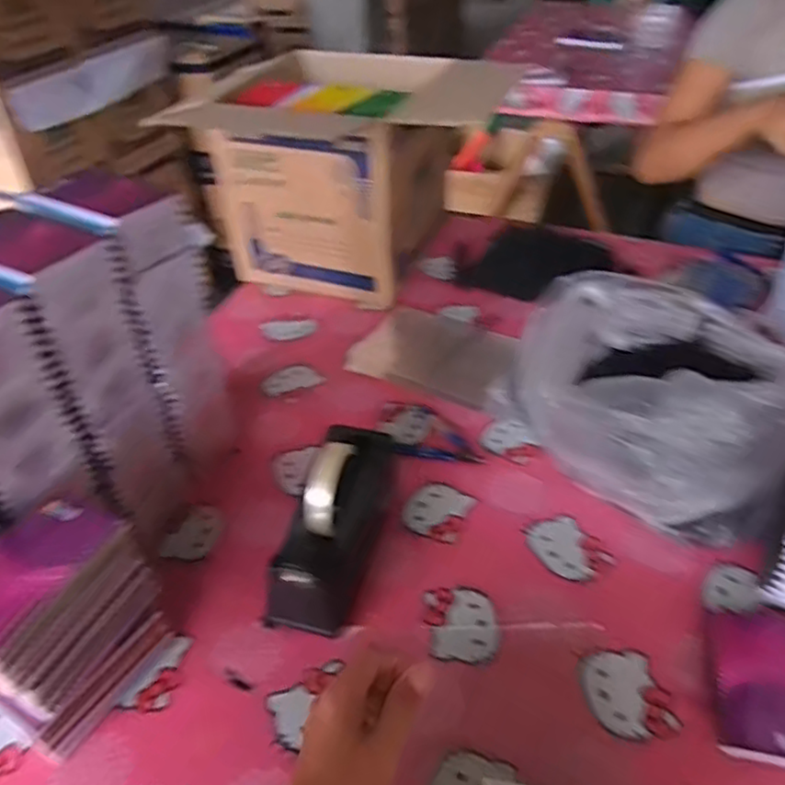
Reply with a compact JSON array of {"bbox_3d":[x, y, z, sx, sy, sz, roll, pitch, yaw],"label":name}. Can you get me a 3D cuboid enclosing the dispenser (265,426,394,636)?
[{"bbox_3d":[-0.056,0.123,0.691,0.079,0.125,0.214,11,42,15],"label":"dispenser"}]

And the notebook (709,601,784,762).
[{"bbox_3d":[0.348,0.251,0.591,0.121,0.013,0.148,9,40,13],"label":"notebook"}]

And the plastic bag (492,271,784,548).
[{"bbox_3d":[0.302,-0.021,0.796,0.308,0.187,0.322,15,43,19],"label":"plastic bag"}]

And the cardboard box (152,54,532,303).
[{"bbox_3d":[-0.088,-0.362,1.146,0.318,0.297,0.315,12,42,17],"label":"cardboard box"}]

